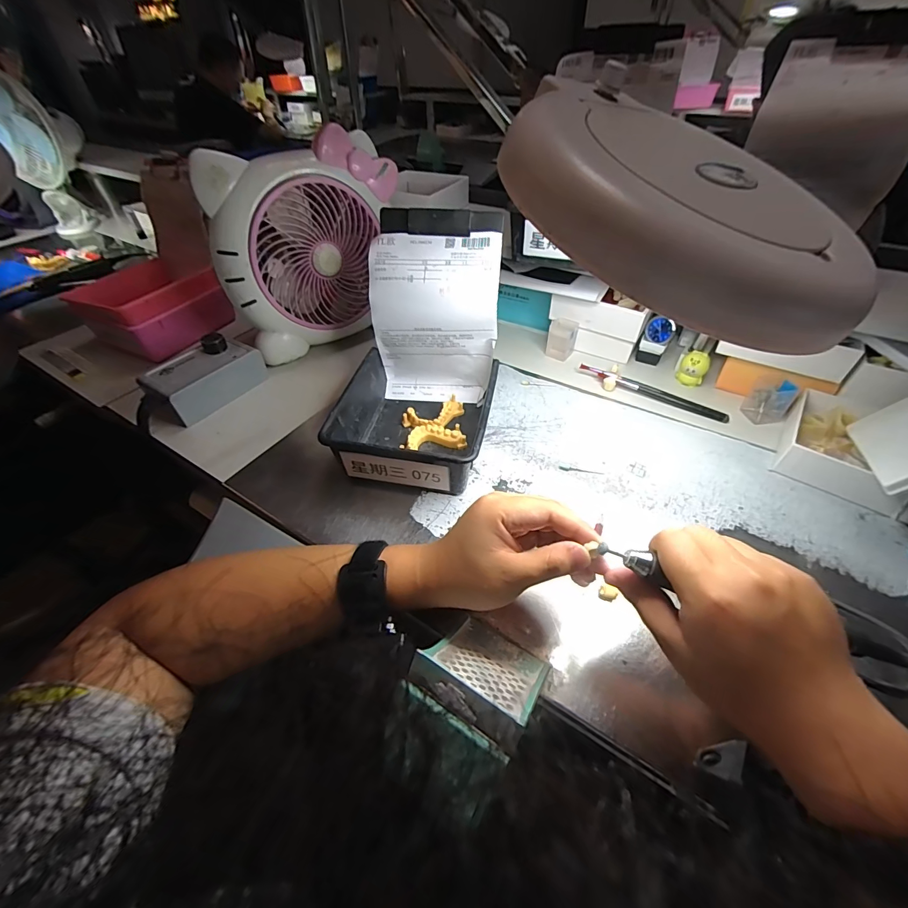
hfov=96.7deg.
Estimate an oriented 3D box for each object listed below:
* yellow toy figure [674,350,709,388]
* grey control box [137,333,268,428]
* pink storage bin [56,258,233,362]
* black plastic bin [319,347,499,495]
[{"bbox_3d":[0.320,-0.112,0.542,0.033,0.045,0.022,25,52,23],"label":"yellow toy figure"},{"bbox_3d":[-0.340,-0.105,0.552,0.079,0.055,0.136,22,51,21],"label":"grey control box"},{"bbox_3d":[-0.501,-0.244,0.664,0.169,0.098,0.167,21,50,20],"label":"pink storage bin"},{"bbox_3d":[-0.041,-0.040,0.467,0.160,0.070,0.163,8,47,10],"label":"black plastic bin"}]

